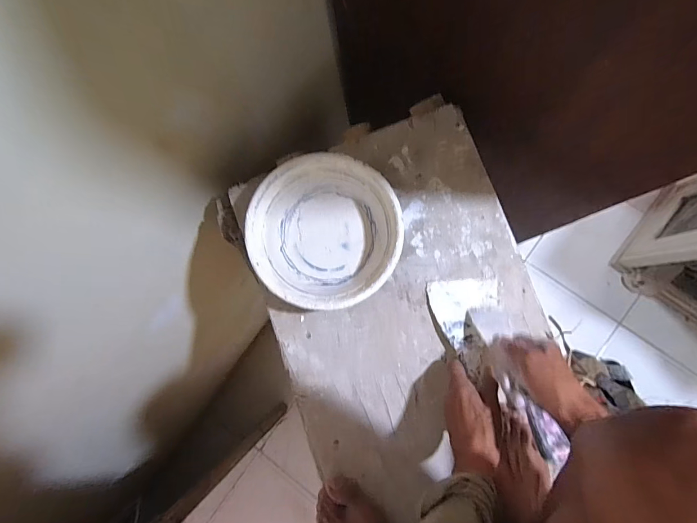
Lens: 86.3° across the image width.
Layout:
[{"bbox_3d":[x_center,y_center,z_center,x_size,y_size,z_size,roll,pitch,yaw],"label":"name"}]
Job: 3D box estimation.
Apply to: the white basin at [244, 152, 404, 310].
[{"bbox_3d":[-0.028,-0.037,0.506,0.190,0.076,0.192,-1,84,6],"label":"white basin"}]

